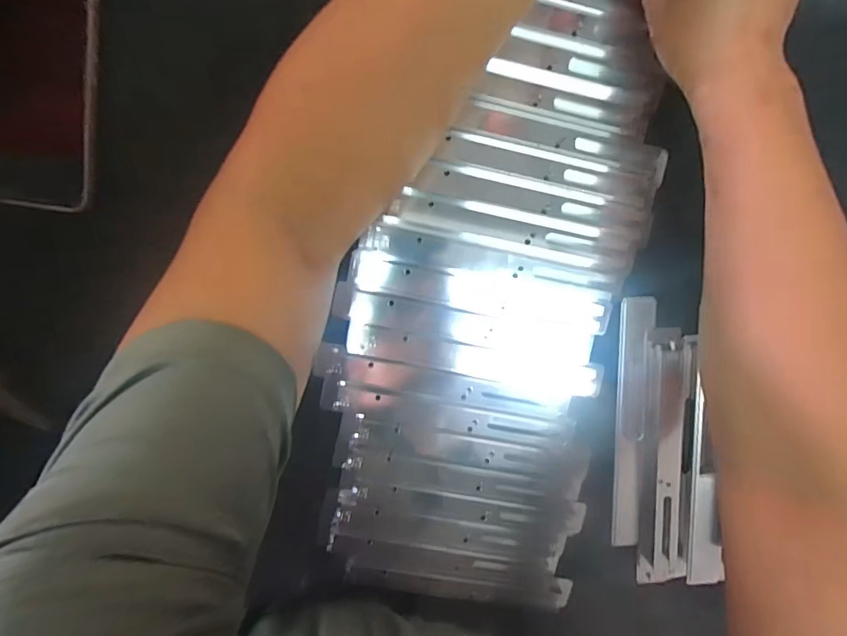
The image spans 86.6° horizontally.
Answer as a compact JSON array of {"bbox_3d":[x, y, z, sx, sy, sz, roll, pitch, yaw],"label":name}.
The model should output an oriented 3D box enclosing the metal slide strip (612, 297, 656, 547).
[{"bbox_3d":[0.171,0.089,0.372,0.027,0.012,0.212,-1,100,-2],"label":"metal slide strip"}]

